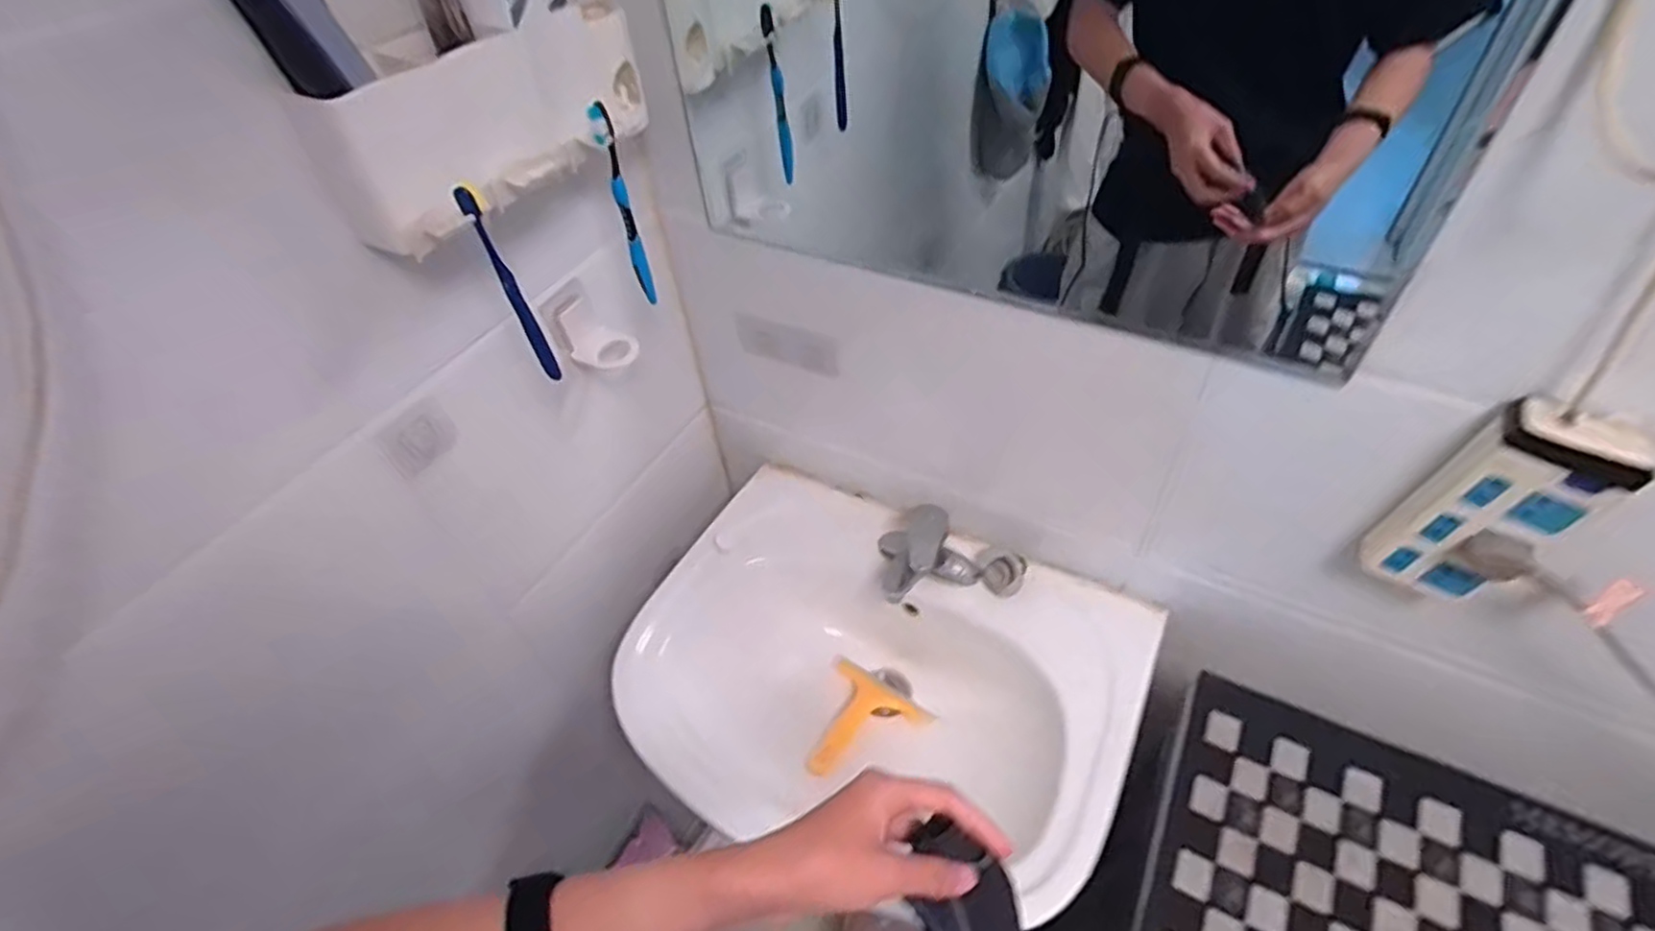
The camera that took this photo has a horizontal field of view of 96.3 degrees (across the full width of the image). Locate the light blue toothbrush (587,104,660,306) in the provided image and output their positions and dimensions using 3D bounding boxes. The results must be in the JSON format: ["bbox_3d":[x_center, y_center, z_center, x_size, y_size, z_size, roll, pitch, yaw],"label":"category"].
[{"bbox_3d":[-0.177,-0.221,0.650,0.016,0.183,0.022,-21,49,-14],"label":"light blue toothbrush"}]

